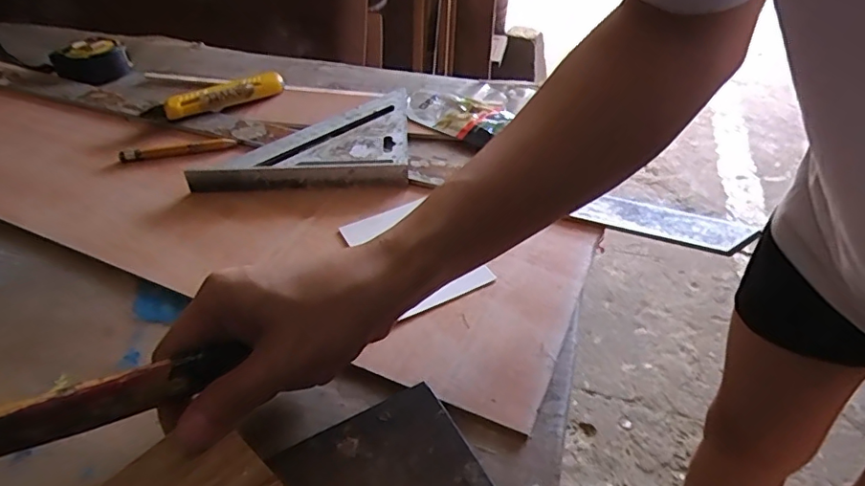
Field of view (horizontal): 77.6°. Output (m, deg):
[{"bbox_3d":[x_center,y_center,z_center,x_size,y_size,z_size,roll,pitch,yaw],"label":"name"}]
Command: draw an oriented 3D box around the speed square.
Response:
[{"bbox_3d":[-0.113,-0.105,0.506,0.175,0.021,0.162,-2,43,-2],"label":"speed square"}]

